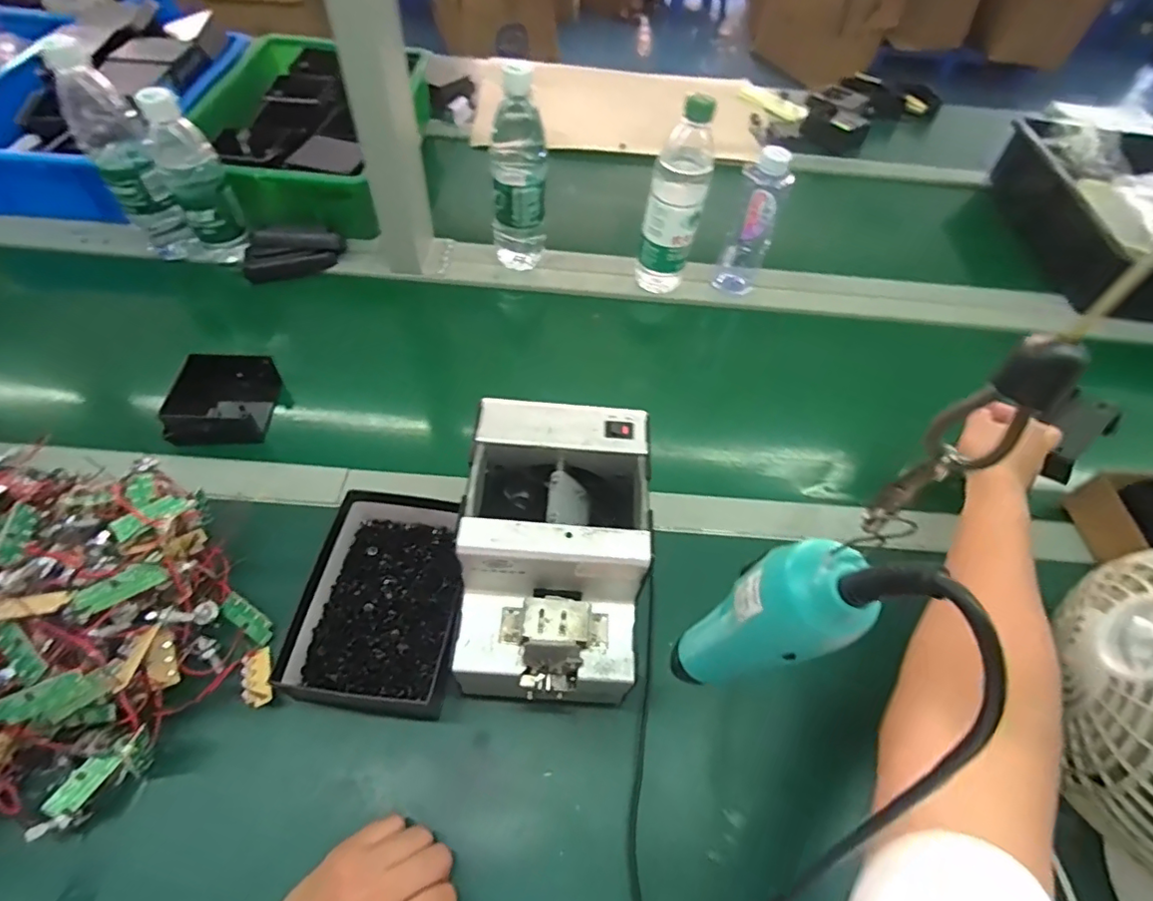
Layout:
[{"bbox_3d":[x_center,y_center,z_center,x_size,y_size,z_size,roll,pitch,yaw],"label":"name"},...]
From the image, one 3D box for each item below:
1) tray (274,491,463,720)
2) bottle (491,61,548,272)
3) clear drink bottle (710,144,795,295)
[{"bbox_3d":[-0.149,0.114,0.447,0.109,0.041,0.173,7,55,0],"label":"tray"},{"bbox_3d":[-0.069,-0.315,0.654,0.064,0.220,0.065,-2,55,-6],"label":"bottle"},{"bbox_3d":[0.213,-0.271,0.681,0.055,0.181,0.055,24,56,12],"label":"clear drink bottle"}]

